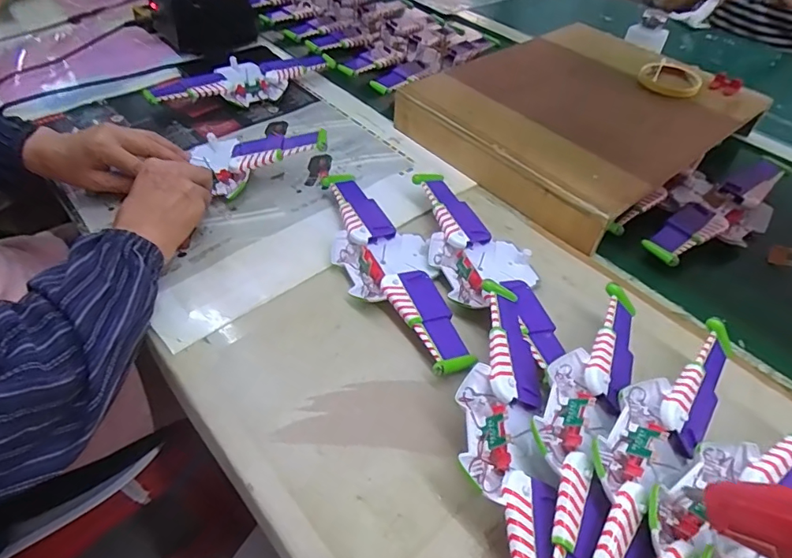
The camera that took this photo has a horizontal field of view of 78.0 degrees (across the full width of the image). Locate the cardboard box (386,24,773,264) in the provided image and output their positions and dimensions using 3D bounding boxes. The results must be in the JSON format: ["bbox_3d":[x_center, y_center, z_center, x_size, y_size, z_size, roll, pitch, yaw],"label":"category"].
[{"bbox_3d":[0.259,-0.248,0.729,0.424,0.076,0.370,-31,57,-29],"label":"cardboard box"}]

